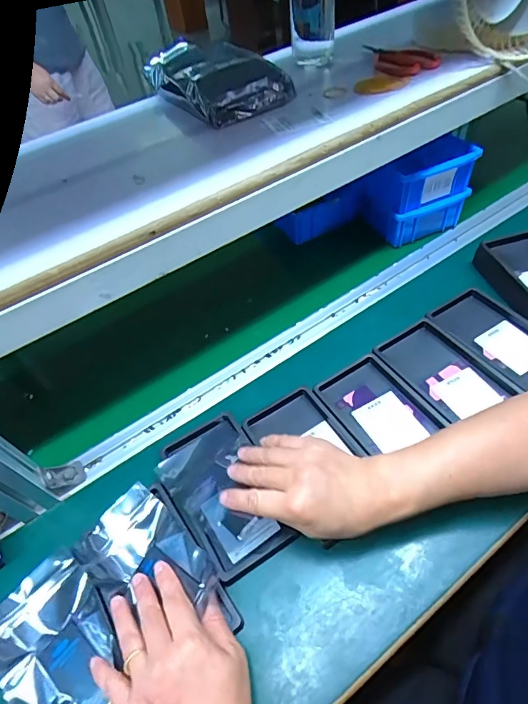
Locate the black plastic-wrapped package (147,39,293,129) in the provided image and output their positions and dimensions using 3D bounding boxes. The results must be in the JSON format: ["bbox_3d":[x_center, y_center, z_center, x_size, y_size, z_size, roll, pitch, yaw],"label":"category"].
[{"bbox_3d":[-0.067,-0.359,0.531,0.116,0.040,0.214,-31,52,-17],"label":"black plastic-wrapped package"}]

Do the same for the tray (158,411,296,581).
[{"bbox_3d":[-0.044,0.143,0.433,0.095,0.018,0.164,-28,55,-15],"label":"tray"}]

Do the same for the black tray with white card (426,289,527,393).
[{"bbox_3d":[0.292,-0.020,0.519,0.090,0.021,0.163,-29,55,-15],"label":"black tray with white card"}]

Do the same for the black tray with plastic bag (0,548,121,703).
[{"bbox_3d":[-0.171,0.261,0.348,0.092,0.017,0.157,-36,57,-20],"label":"black tray with plastic bag"}]

